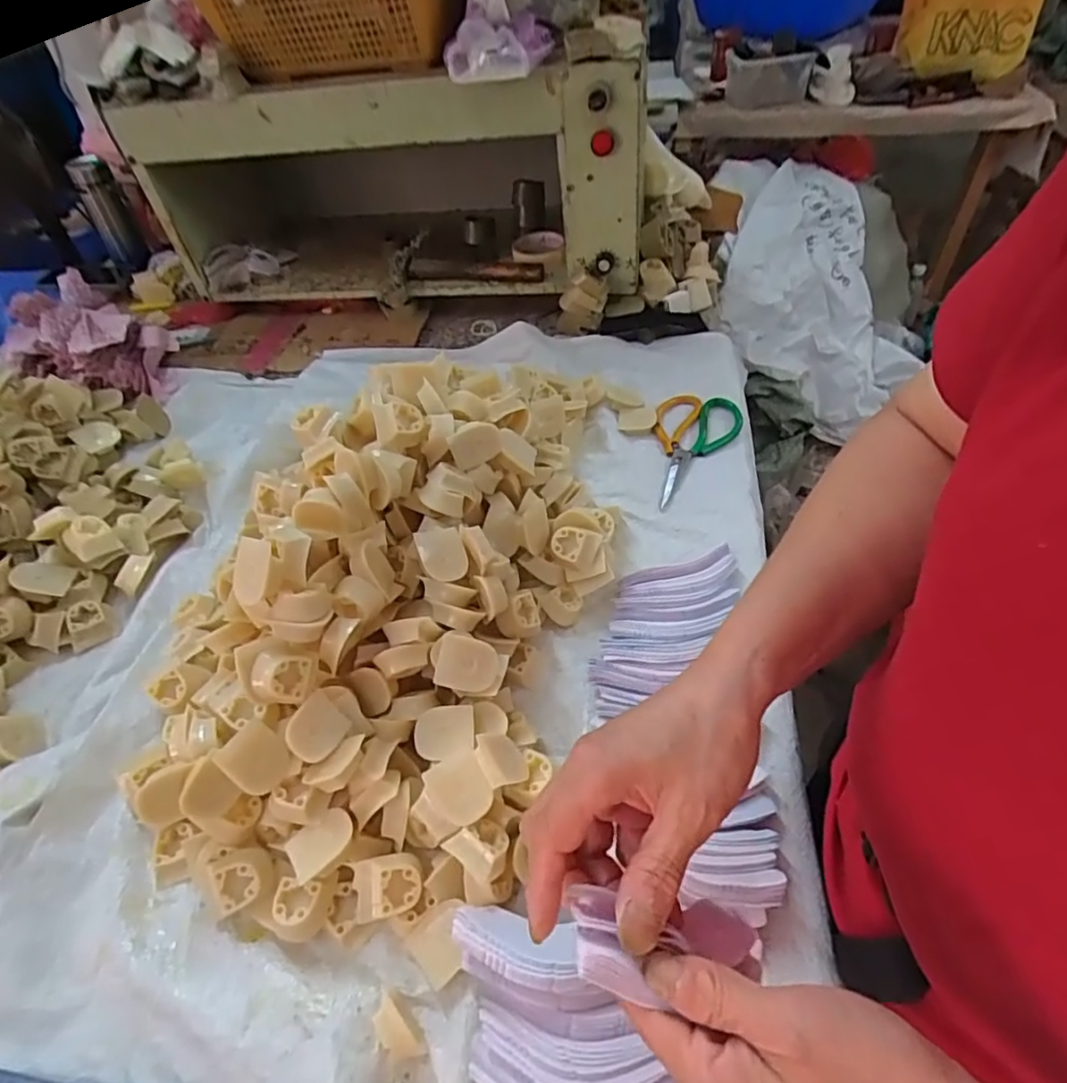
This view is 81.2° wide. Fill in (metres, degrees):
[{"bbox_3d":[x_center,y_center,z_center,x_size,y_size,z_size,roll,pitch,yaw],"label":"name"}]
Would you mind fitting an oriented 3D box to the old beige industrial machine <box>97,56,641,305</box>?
[{"bbox_3d":[-0.200,-0.576,0.985,0.710,0.311,0.343,0,49,6],"label":"old beige industrial machine"}]

